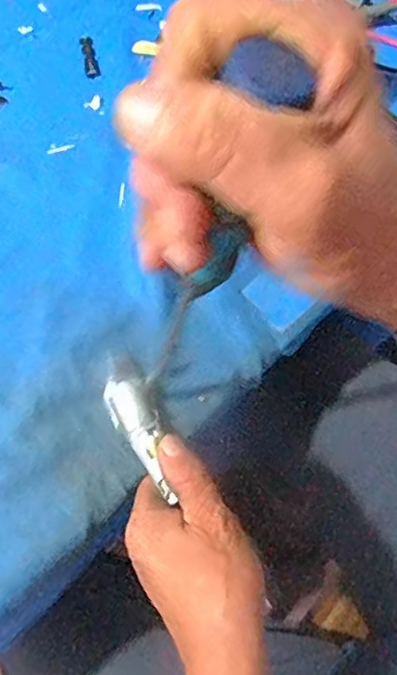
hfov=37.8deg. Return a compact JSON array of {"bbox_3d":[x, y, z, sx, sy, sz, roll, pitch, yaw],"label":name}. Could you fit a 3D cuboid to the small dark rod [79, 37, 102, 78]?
[{"bbox_3d":[-0.091,-0.235,0.484,0.012,0.004,0.045,-13,69,-6],"label":"small dark rod"}]

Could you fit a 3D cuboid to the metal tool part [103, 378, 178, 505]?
[{"bbox_3d":[-0.032,0.061,0.351,0.026,0.014,0.079,-24,68,-10],"label":"metal tool part"}]

